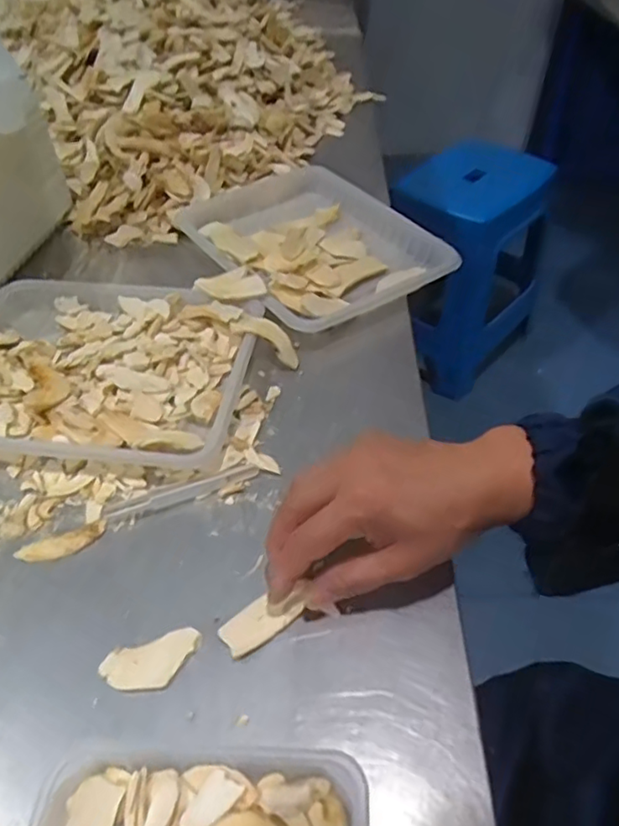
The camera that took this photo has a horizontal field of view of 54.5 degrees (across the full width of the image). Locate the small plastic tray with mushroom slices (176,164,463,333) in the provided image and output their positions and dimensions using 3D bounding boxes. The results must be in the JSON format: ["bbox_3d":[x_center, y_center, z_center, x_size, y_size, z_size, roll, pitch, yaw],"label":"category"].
[{"bbox_3d":[-0.002,-0.179,0.638,0.201,0.039,0.264,-29,54,-25],"label":"small plastic tray with mushroom slices"}]

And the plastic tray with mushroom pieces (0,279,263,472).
[{"bbox_3d":[-0.184,-0.038,0.512,0.258,0.038,0.202,8,47,6],"label":"plastic tray with mushroom pieces"}]

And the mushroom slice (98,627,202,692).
[{"bbox_3d":[-0.093,0.149,0.357,0.057,0.008,0.029,-12,48,-12],"label":"mushroom slice"}]

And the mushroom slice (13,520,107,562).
[{"bbox_3d":[-0.169,0.090,0.412,0.059,0.004,0.017,-19,50,-18],"label":"mushroom slice"}]

